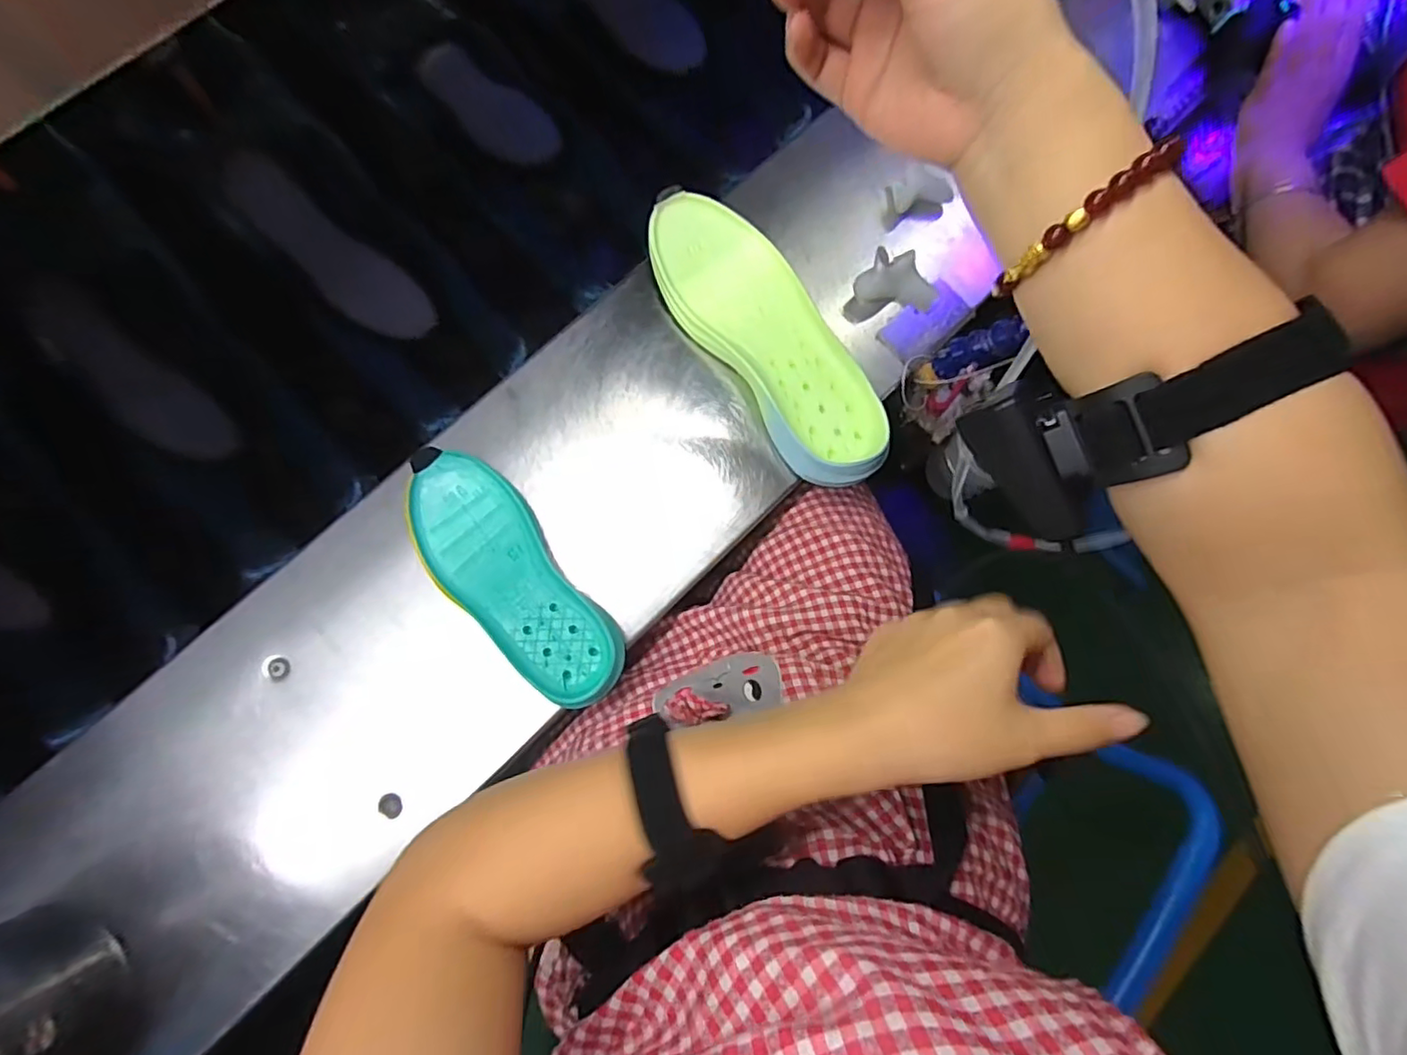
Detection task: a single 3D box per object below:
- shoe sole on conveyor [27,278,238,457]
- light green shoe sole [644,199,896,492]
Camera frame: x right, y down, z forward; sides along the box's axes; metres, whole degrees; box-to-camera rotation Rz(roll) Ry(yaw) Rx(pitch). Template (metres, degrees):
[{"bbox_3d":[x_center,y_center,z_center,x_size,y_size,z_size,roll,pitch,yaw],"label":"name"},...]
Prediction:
[{"bbox_3d":[-0.497,-0.130,0.517,0.206,0.009,0.063,40,93,-3],"label":"shoe sole on conveyor"},{"bbox_3d":[0.055,-0.159,0.503,0.100,0.054,0.281,-35,83,-8],"label":"light green shoe sole"}]

